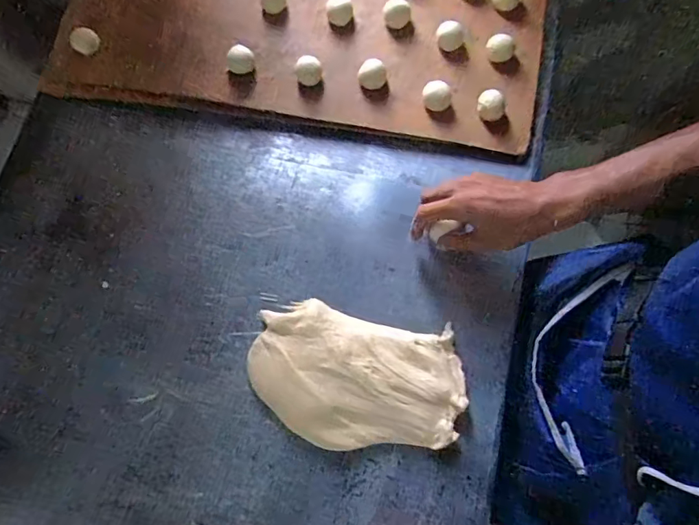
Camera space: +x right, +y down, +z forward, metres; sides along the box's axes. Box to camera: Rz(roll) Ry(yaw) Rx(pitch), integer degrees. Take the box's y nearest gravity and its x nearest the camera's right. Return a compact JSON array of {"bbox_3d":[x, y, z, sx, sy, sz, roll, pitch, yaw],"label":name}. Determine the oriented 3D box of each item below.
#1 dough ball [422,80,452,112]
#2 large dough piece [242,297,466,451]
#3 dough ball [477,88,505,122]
[{"bbox_3d":[0.104,-0.197,0.563,0.033,0.023,0.032,0,77,1],"label":"dough ball"},{"bbox_3d":[0.007,0.117,0.493,0.212,0.022,0.133,5,77,2],"label":"large dough piece"},{"bbox_3d":[0.165,-0.183,0.560,0.031,0.031,0.026,24,78,6],"label":"dough ball"}]

